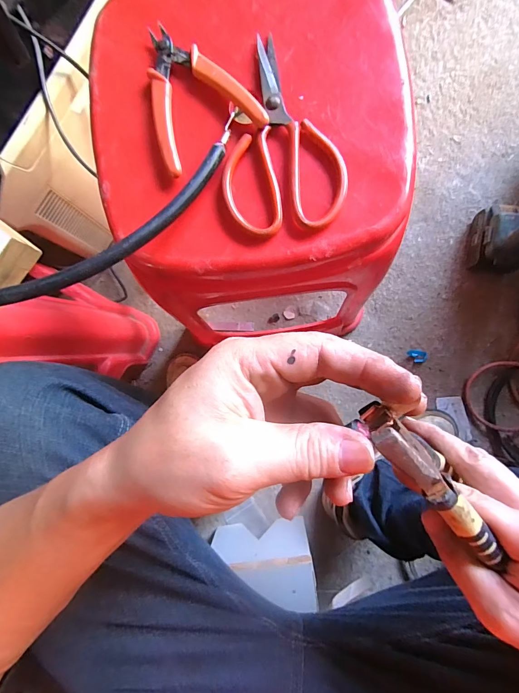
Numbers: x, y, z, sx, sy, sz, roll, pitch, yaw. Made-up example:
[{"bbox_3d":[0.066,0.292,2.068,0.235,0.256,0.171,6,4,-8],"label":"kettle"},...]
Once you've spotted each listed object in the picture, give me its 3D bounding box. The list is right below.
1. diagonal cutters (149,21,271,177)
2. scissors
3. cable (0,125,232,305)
[{"bbox_3d":[-0.056,-0.203,0.274,0.084,0.009,0.111,-28,86,2],"label":"diagonal cutters"},{"bbox_3d":[0.012,-0.165,0.273,0.093,0.008,0.153,-12,87,3],"label":"scissors"},{"bbox_3d":[-0.212,-0.101,0.260,0.382,0.051,0.152,-4,87,3],"label":"cable"}]

